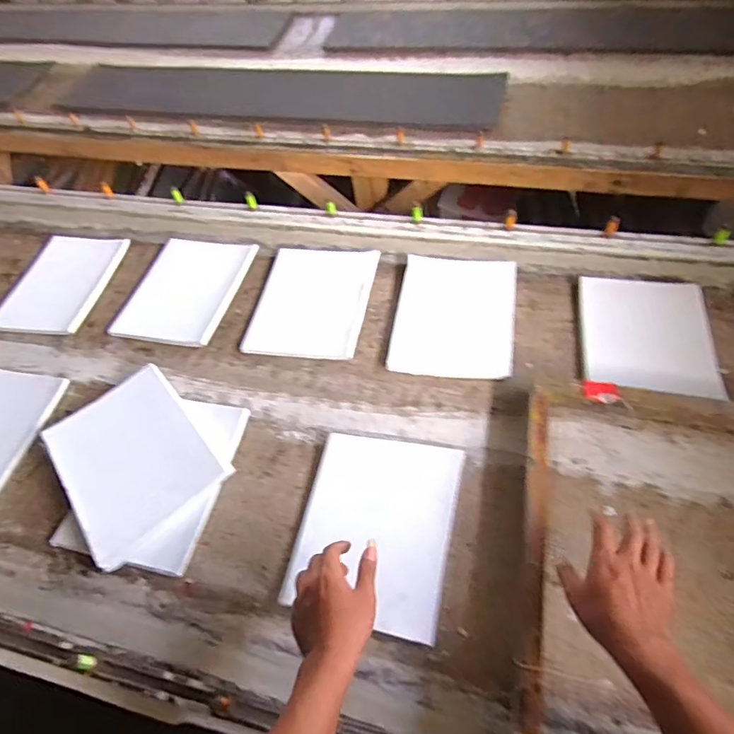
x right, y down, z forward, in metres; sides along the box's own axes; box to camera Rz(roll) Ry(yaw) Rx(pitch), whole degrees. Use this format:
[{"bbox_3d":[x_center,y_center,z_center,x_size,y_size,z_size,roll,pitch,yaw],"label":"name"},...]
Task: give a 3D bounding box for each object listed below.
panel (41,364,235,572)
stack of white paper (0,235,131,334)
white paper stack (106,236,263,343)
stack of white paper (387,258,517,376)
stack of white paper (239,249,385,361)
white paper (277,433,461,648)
[{"bbox_3d":[-0.378,0.144,0.769,0.214,0.020,0.273,-35,66,-21],"label":"panel"},{"bbox_3d":[-0.678,-0.188,1.054,0.209,0.020,0.274,9,59,9],"label":"stack of white paper"},{"bbox_3d":[-0.386,-0.167,1.009,0.221,0.017,0.273,14,60,12],"label":"white paper stack"},{"bbox_3d":[0.168,-0.101,0.909,0.222,0.014,0.265,6,62,8],"label":"stack of white paper"},{"bbox_3d":[-0.107,-0.140,0.967,0.223,0.012,0.279,8,59,9],"label":"stack of white paper"},{"bbox_3d":[0.014,0.222,0.681,0.214,0.023,0.259,9,59,10],"label":"white paper"}]

